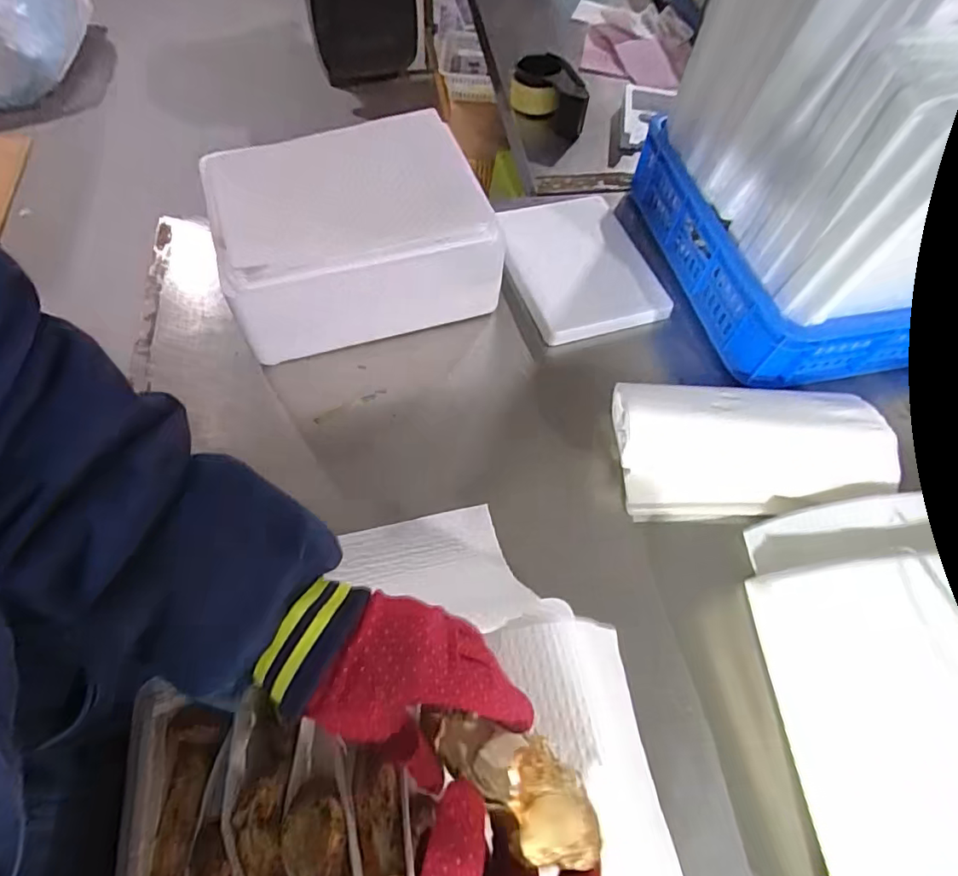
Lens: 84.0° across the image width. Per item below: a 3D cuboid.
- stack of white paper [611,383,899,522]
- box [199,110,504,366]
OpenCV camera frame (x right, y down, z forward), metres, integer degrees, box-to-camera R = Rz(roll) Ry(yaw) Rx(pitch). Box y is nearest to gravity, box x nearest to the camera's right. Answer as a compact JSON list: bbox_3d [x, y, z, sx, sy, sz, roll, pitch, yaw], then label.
[{"bbox_3d":[0.284,0.010,0.562,0.274,0.063,0.139,1,61,-2],"label":"stack of white paper"},{"bbox_3d":[-0.141,-0.247,0.642,0.305,0.141,0.263,-16,63,-11],"label":"box"}]

